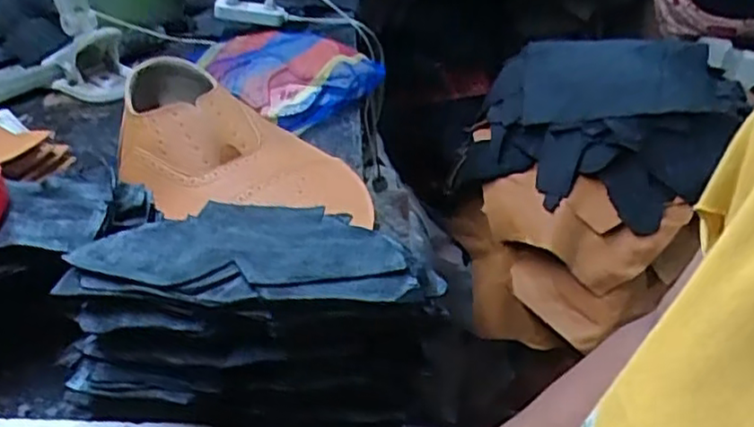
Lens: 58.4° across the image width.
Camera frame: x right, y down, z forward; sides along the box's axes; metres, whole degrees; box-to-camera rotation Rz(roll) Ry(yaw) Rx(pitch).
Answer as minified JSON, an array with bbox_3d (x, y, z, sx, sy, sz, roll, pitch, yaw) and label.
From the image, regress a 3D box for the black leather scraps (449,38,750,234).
[{"bbox_3d":[0.329,-0.145,1.061,0.377,0.170,0.289,12,39,25],"label":"black leather scraps"}]

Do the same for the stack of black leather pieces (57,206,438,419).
[{"bbox_3d":[-0.076,0.057,0.414,0.211,0.087,0.108,-3,35,5],"label":"stack of black leather pieces"}]

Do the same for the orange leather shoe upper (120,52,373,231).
[{"bbox_3d":[-0.128,-0.072,0.650,0.231,0.097,0.157,-5,35,2],"label":"orange leather shoe upper"}]

